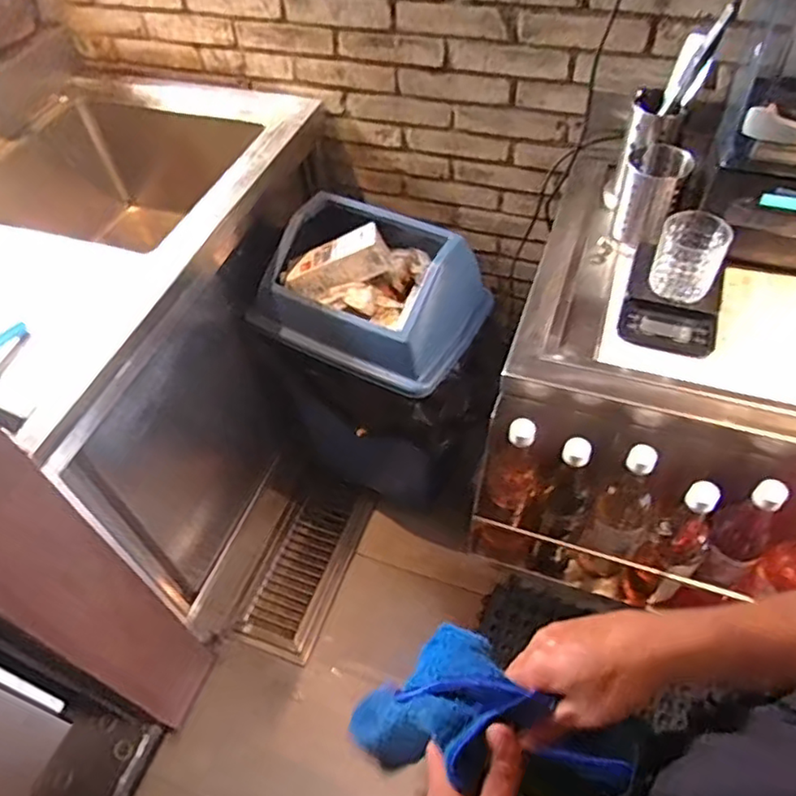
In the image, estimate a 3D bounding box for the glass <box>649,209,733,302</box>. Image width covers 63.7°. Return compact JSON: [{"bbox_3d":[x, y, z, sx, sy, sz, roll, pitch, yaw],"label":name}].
[{"bbox_3d":[0.404,-0.197,0.890,0.087,0.097,0.078,19,55,18],"label":"glass"}]

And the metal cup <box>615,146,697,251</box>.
[{"bbox_3d":[0.382,-0.313,0.989,0.092,0.118,0.097,1,56,-2],"label":"metal cup"}]

